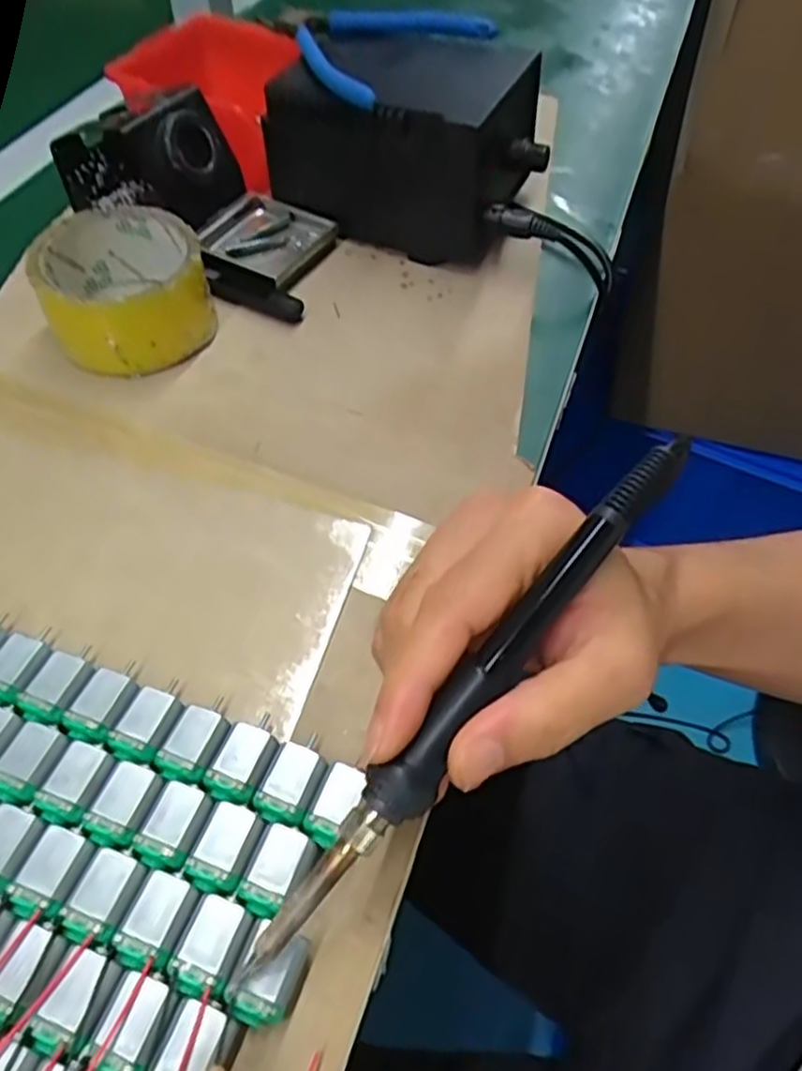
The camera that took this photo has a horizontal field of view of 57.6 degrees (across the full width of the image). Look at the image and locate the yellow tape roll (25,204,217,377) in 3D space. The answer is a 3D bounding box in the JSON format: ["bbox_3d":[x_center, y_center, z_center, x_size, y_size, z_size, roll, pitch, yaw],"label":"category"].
[{"bbox_3d":[-0.146,-0.130,0.391,0.083,0.053,0.080,1,54,-1],"label":"yellow tape roll"}]

